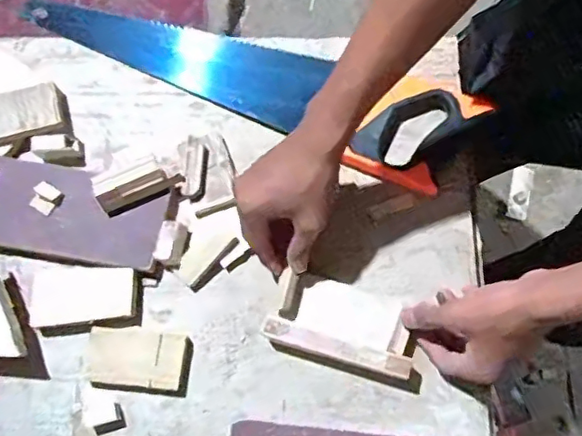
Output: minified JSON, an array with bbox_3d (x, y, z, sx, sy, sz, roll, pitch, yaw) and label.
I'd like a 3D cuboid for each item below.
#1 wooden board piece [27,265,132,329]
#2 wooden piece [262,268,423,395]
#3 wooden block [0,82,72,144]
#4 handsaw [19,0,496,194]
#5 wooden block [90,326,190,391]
[{"bbox_3d":[-0.203,0.075,0.561,0.105,0.014,0.056,-3,75,1],"label":"wooden board piece"},{"bbox_3d":[0.052,0.112,0.542,0.152,0.030,0.066,23,80,7],"label":"wooden piece"},{"bbox_3d":[-0.292,-0.103,0.609,0.108,0.014,0.056,-17,75,-2],"label":"wooden block"},{"bbox_3d":[-0.053,-0.165,0.625,0.495,0.045,0.132,21,77,7],"label":"handsaw"},{"bbox_3d":[-0.147,0.132,0.556,0.091,0.007,0.054,4,75,3],"label":"wooden block"}]

